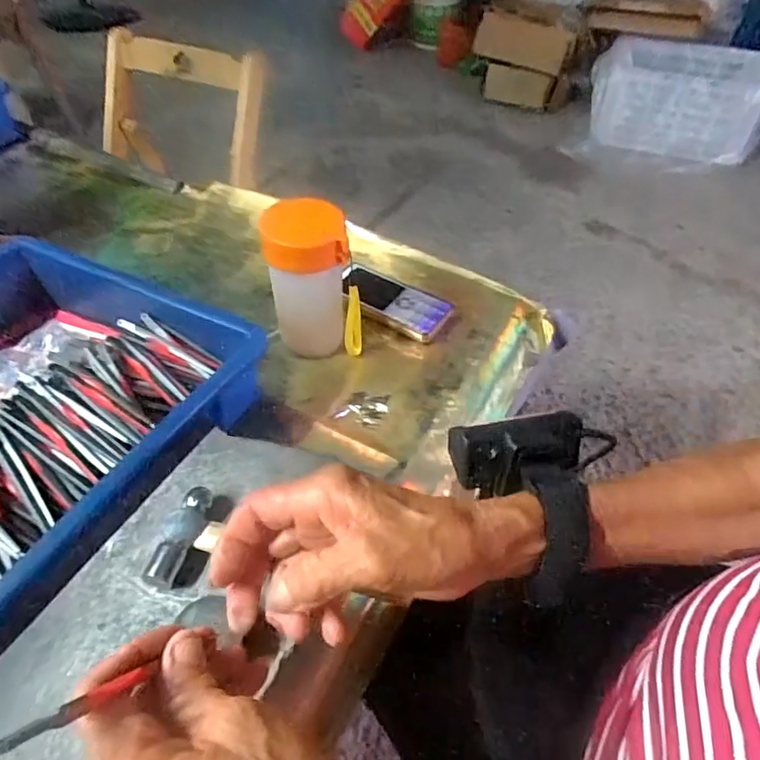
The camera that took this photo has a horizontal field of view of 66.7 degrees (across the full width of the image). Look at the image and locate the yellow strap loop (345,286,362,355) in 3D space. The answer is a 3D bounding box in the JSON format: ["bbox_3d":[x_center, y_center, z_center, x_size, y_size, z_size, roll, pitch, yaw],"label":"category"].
[{"bbox_3d":[-0.024,-0.050,0.516,0.015,0.080,0.010,-1,47,-2],"label":"yellow strap loop"}]

